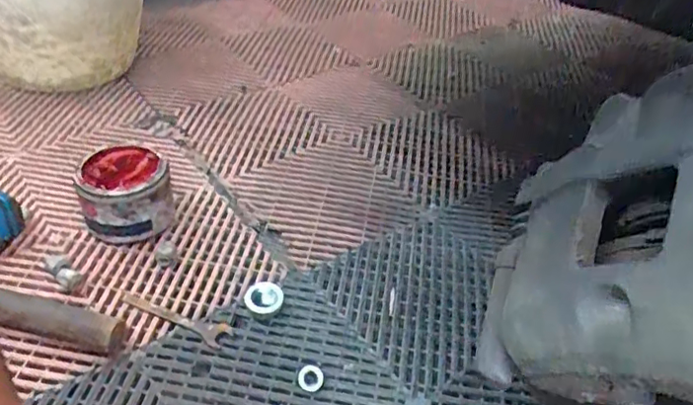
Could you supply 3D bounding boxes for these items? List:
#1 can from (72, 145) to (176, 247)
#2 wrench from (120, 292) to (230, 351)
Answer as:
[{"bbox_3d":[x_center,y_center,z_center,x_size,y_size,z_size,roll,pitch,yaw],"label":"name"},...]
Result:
[{"bbox_3d":[-0.264,-0.009,0.703,0.096,0.085,0.102,3,39,-2],"label":"can"},{"bbox_3d":[-0.180,0.120,0.618,0.128,0.008,0.029,19,41,17],"label":"wrench"}]

